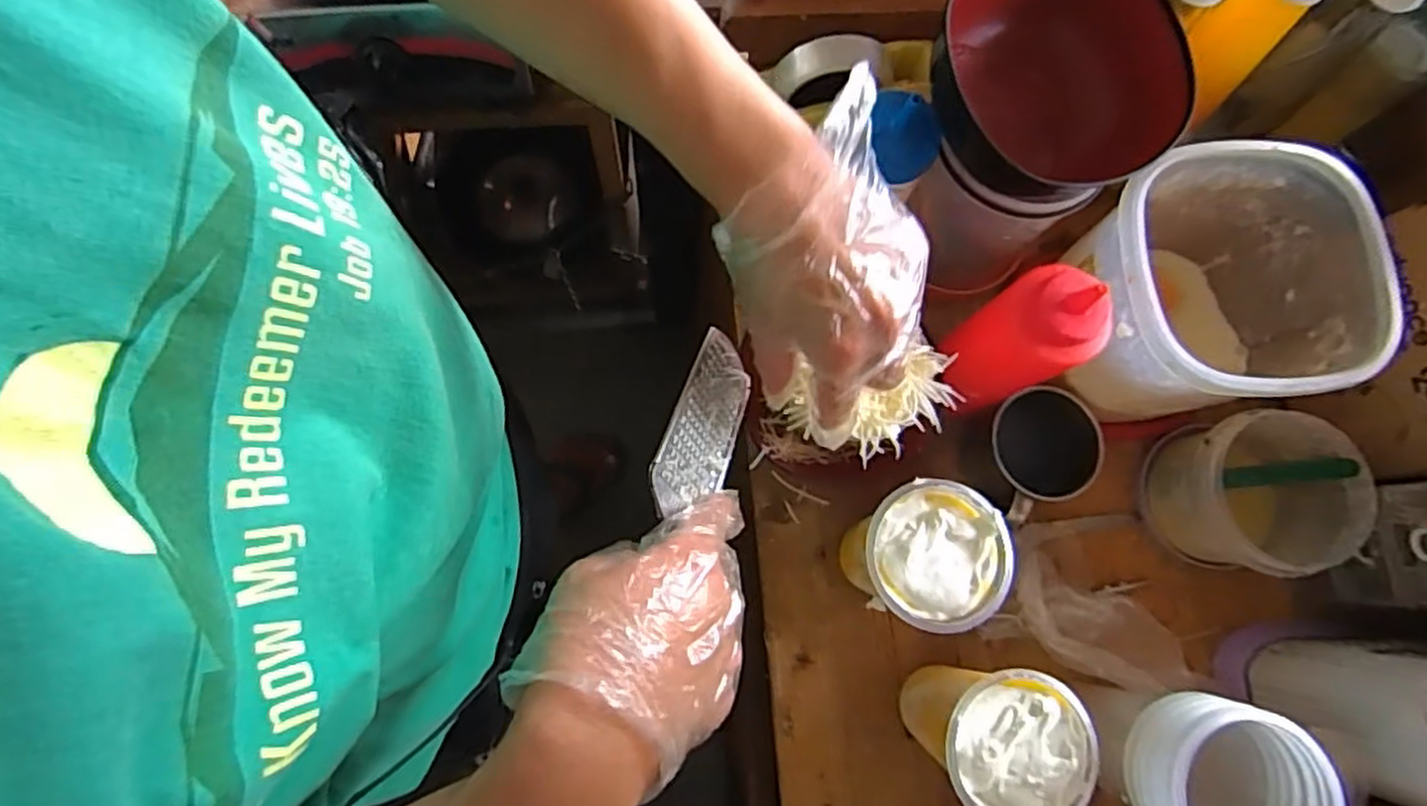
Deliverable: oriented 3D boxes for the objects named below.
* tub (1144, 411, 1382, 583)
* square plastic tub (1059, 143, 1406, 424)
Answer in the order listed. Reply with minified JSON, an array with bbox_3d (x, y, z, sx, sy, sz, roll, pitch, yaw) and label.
[{"bbox_3d":[0.414,0.072,0.573,0.133,0.075,0.116,6,78,0],"label":"tub"},{"bbox_3d":[0.343,-0.072,0.532,0.174,0.153,0.167,-6,78,-3],"label":"square plastic tub"}]

